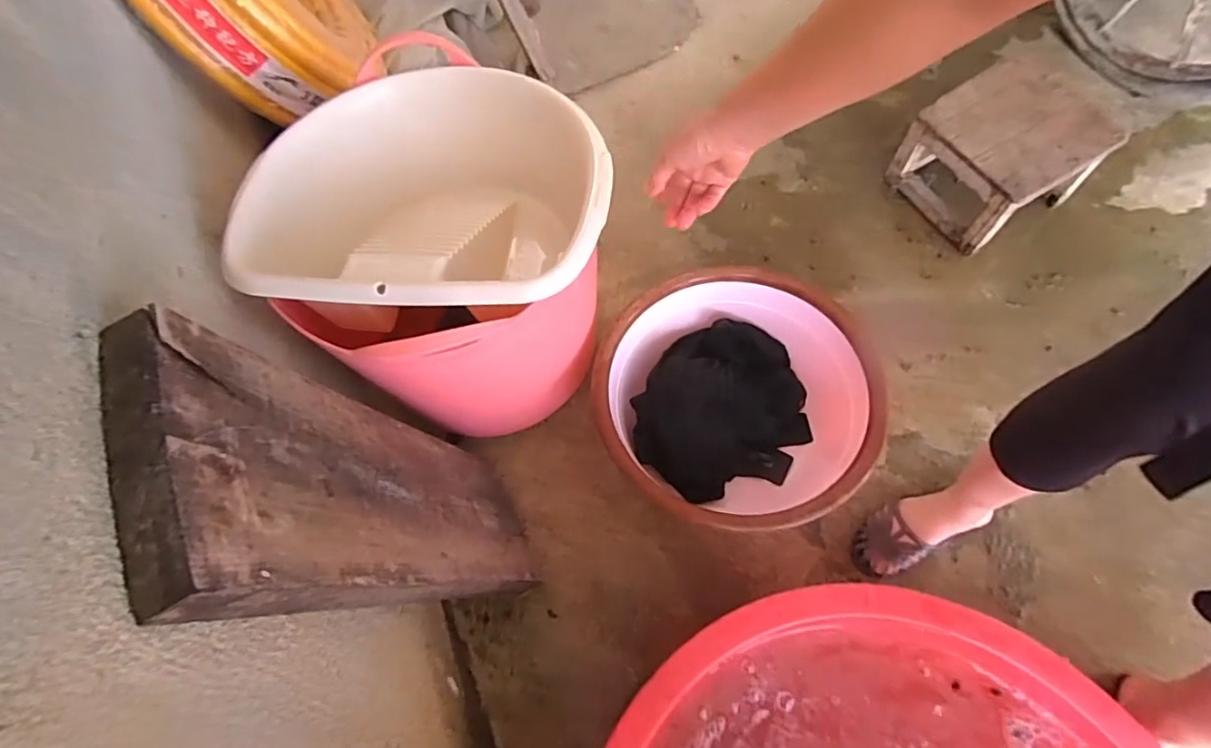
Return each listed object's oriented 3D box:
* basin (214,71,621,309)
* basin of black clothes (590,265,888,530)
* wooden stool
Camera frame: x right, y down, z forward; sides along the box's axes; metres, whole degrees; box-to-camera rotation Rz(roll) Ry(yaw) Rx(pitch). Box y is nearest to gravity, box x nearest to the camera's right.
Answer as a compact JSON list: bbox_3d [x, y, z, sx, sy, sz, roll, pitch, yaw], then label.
[{"bbox_3d":[-0.203,-0.205,0.780,0.418,0.224,0.366,-1,65,6],"label":"basin"},{"bbox_3d":[0.185,0.045,0.899,0.381,0.171,0.394,-2,65,5],"label":"basin of black clothes"},{"bbox_3d":[0.726,-0.405,1.046,0.279,0.174,0.248,-29,65,-8],"label":"wooden stool"}]

